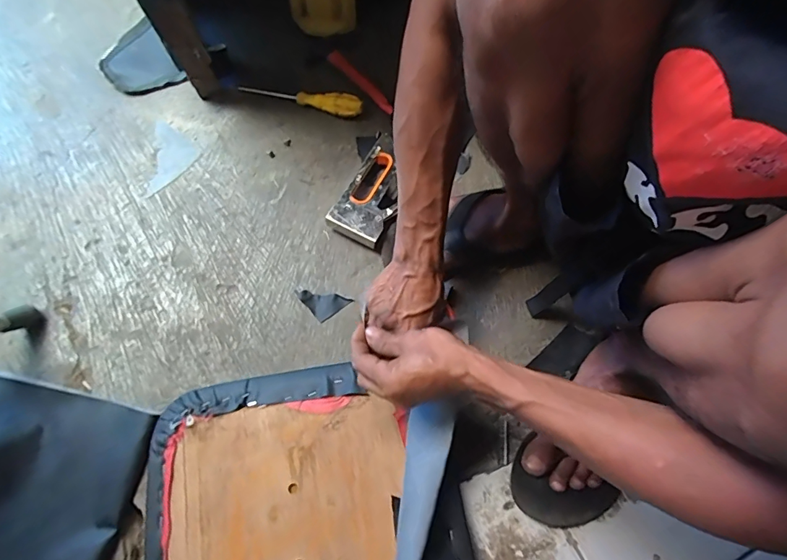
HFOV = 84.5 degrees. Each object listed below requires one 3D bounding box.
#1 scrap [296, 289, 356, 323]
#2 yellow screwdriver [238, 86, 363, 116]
[{"bbox_3d":[-0.096,0.025,0.603,0.056,0.005,0.053,-35,75,-13],"label":"scrap"},{"bbox_3d":[-0.149,-0.298,0.700,0.204,0.031,0.026,16,70,4],"label":"yellow screwdriver"}]

